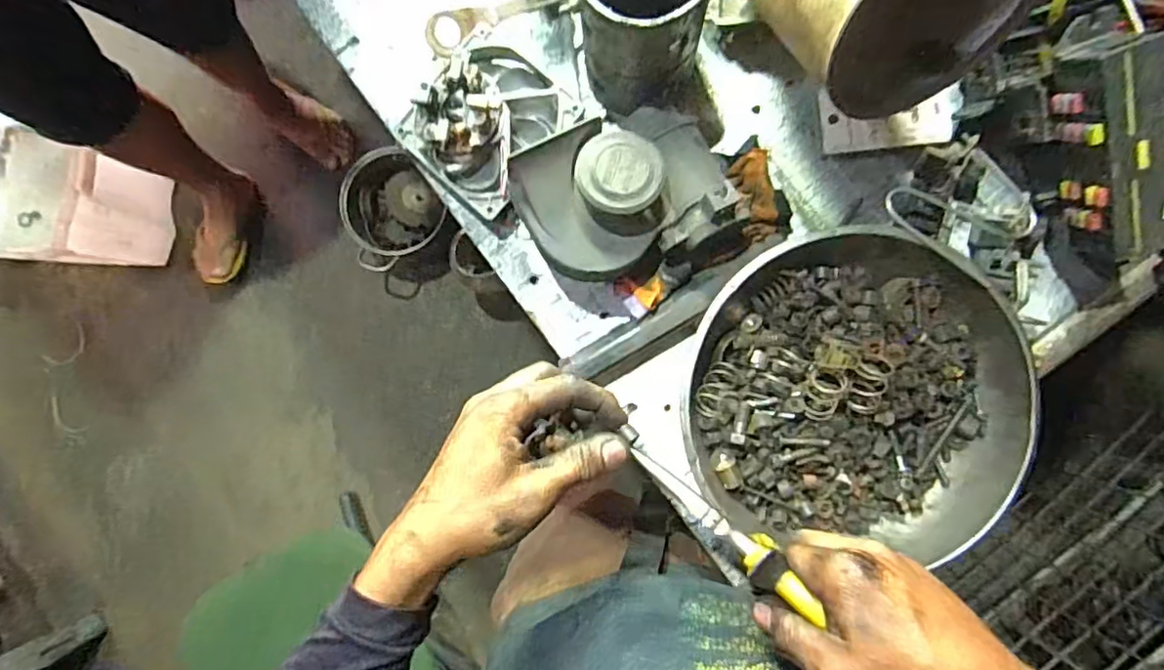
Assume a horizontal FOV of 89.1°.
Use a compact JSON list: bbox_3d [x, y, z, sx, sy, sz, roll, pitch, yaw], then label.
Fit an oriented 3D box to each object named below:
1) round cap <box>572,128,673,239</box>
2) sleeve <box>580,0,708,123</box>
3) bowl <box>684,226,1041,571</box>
[{"bbox_3d":[0.029,-0.106,0.414,0.059,0.034,0.069,-20,86,2],"label":"round cap"},{"bbox_3d":[0.043,-0.225,0.423,0.085,0.114,0.093,6,87,4],"label":"sleeve"},{"bbox_3d":[0.197,0.042,0.432,0.236,0.054,0.219,0,87,3],"label":"bowl"}]

